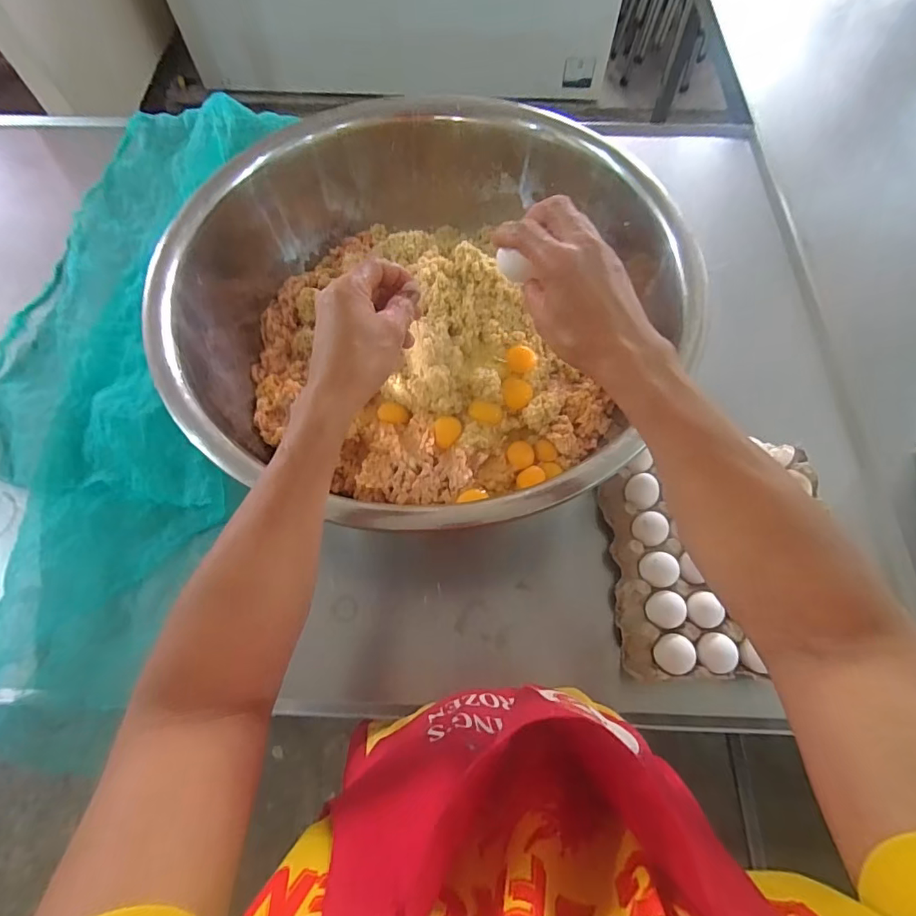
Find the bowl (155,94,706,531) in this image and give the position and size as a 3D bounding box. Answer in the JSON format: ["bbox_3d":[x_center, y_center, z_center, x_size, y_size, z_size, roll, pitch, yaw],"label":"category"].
[{"bbox_3d":[-0.039,-0.192,0.660,0.634,0.176,0.610,0,66,0],"label":"bowl"}]

